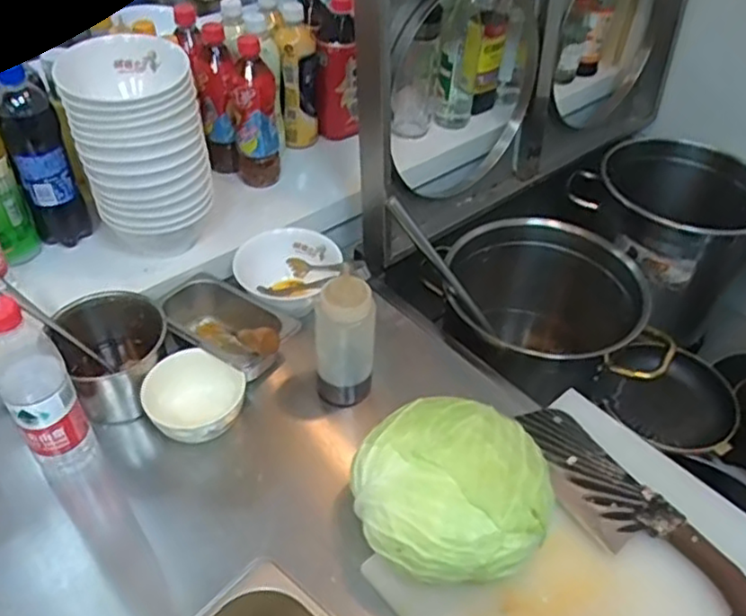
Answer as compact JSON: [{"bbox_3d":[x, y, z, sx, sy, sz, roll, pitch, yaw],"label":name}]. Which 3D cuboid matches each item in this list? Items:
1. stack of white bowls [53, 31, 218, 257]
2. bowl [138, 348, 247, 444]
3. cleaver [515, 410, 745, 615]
[{"bbox_3d":[-0.286,-0.182,0.845,0.140,0.247,0.131,-13,46,-16],"label":"stack of white bowls"},{"bbox_3d":[-0.201,0.099,0.750,0.105,0.055,0.095,-26,51,-27],"label":"bowl"},{"bbox_3d":[0.254,0.204,0.683,0.086,0.026,0.276,-20,48,-22],"label":"cleaver"}]

